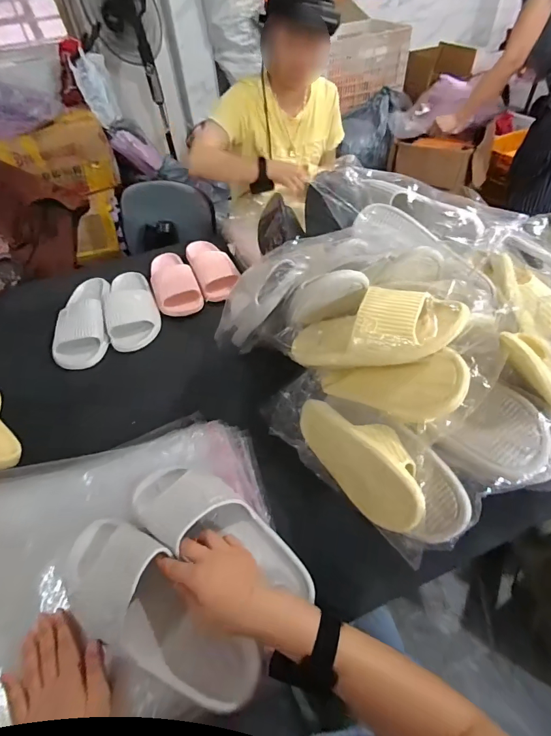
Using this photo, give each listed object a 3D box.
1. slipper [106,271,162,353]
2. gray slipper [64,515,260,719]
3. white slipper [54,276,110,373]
[{"bbox_3d":[-0.329,-0.152,0.870,0.105,0.069,0.235,-14,49,-7],"label":"slipper"},{"bbox_3d":[-0.147,0.271,0.430,0.276,0.070,0.104,28,56,22],"label":"gray slipper"},{"bbox_3d":[-0.435,-0.116,0.853,0.111,0.067,0.269,-14,49,-7],"label":"white slipper"}]

